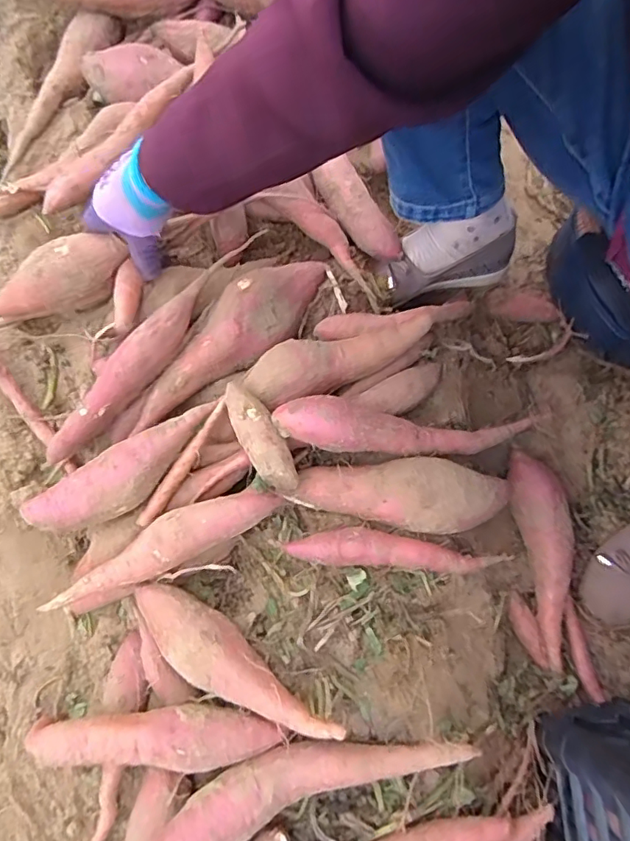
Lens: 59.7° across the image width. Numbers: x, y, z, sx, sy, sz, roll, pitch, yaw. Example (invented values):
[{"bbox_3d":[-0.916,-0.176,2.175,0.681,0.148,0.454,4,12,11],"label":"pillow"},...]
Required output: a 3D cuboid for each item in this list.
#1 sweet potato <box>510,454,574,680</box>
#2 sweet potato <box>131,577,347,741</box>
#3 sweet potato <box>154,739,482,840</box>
[{"bbox_3d":[0.249,0.143,0.588,0.059,0.053,0.223,-10,77,-1],"label":"sweet potato"},{"bbox_3d":[-0.074,0.206,0.464,0.199,0.052,0.051,32,80,8],"label":"sweet potato"},{"bbox_3d":[-0.012,0.290,0.435,0.270,0.040,0.057,-20,77,-3],"label":"sweet potato"}]

